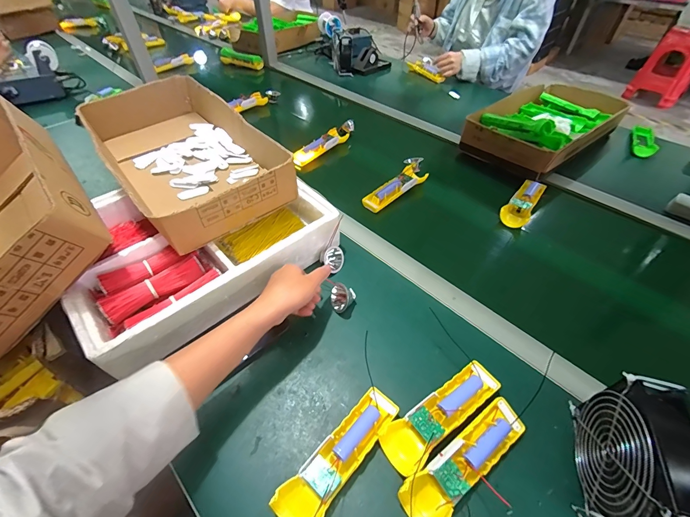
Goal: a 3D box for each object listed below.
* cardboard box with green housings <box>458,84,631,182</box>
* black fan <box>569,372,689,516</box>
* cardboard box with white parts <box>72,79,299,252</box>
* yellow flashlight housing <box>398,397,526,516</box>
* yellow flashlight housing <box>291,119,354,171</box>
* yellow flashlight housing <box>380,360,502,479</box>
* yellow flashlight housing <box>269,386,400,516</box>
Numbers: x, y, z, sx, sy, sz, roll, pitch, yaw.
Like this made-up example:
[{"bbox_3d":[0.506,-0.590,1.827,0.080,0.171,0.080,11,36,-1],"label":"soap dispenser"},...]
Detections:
[{"bbox_3d":[0.512,-0.348,0.837,0.413,0.083,0.239,-32,55,-26],"label":"cardboard box with green housings"},{"bbox_3d":[0.280,0.200,0.315,0.047,0.128,0.132,12,49,11],"label":"black fan"},{"bbox_3d":[-0.292,-0.193,0.605,0.222,0.095,0.414,-32,55,-26],"label":"cardboard box with white parts"},{"bbox_3d":[0.134,0.221,0.359,0.165,0.035,0.048,-30,55,-25],"label":"yellow flashlight housing"},{"bbox_3d":[-0.046,-0.294,0.835,0.043,0.033,0.218,32,55,26],"label":"yellow flashlight housing"},{"bbox_3d":[0.119,0.184,0.391,0.166,0.028,0.048,-27,53,-22],"label":"yellow flashlight housing"},{"bbox_3d":[-0.003,0.219,0.366,0.049,0.026,0.165,34,56,27],"label":"yellow flashlight housing"}]

